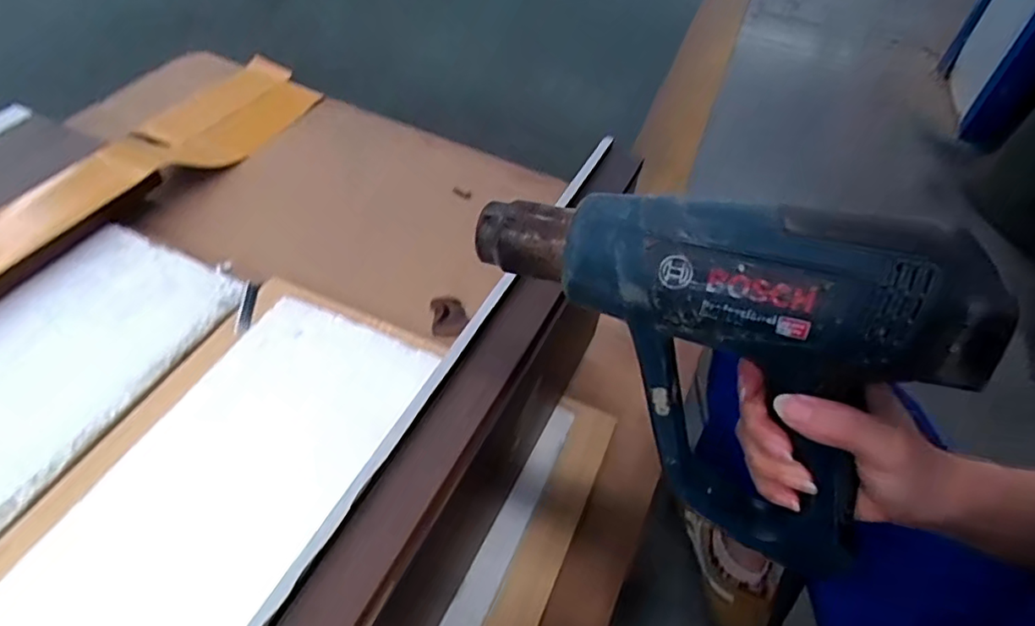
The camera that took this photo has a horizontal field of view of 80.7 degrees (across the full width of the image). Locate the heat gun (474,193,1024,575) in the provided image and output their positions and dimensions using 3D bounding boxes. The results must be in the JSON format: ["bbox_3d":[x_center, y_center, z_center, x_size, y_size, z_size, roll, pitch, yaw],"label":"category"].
[{"bbox_3d":[0.093,0.014,0.320,0.221,0.172,0.089,28,54,21],"label":"heat gun"}]

